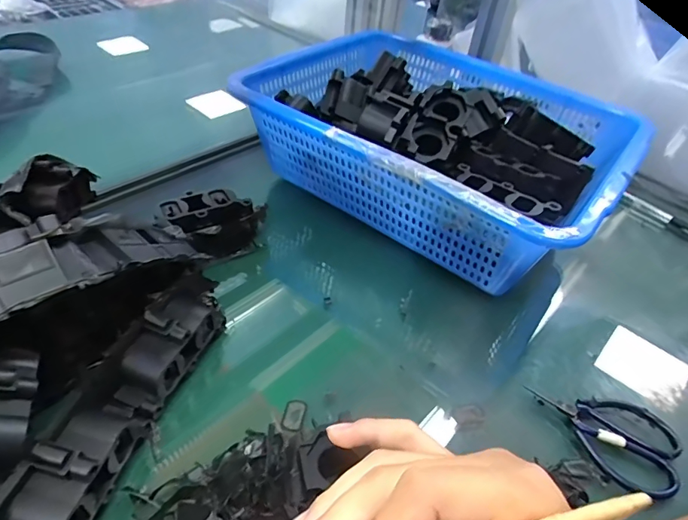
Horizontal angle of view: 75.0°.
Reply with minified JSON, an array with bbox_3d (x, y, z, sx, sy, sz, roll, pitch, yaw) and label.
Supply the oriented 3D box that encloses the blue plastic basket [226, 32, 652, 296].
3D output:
[{"bbox_3d":[0.113,-0.150,0.540,0.389,0.109,0.337,32,48,23],"label":"blue plastic basket"}]

